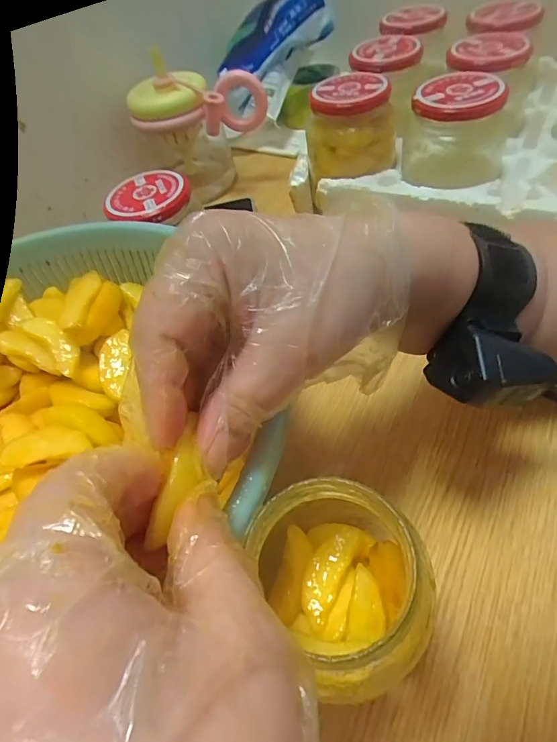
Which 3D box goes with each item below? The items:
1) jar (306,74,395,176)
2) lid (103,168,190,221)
[{"bbox_3d":[0.068,-0.224,0.400,0.084,0.067,0.065,-3,53,10],"label":"jar"},{"bbox_3d":[-0.106,-0.145,0.355,0.065,0.008,0.065,-6,52,7],"label":"lid"}]

